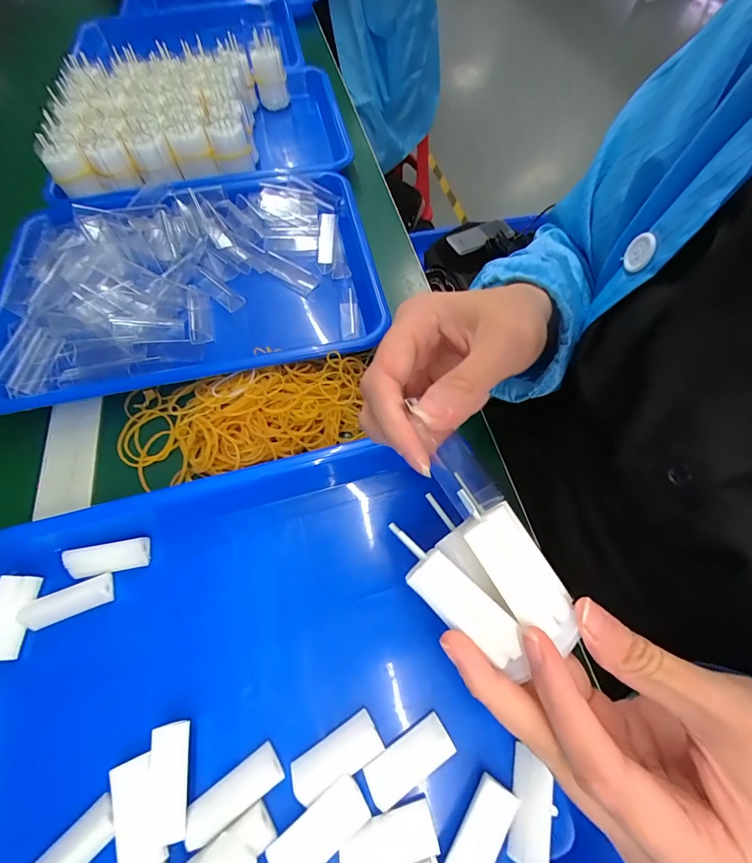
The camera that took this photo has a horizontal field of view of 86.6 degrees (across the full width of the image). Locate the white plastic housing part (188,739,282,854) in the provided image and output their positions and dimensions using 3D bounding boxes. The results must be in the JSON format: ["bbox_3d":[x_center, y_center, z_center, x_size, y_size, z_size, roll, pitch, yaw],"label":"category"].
[{"bbox_3d":[-0.070,0.178,0.197,0.046,0.009,0.018,-32,66,-15],"label":"white plastic housing part"}]

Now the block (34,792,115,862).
[{"bbox_3d":[-0.145,0.198,0.185,0.044,0.011,0.018,-40,68,-18],"label":"block"}]

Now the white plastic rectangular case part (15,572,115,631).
[{"bbox_3d":[-0.185,0.102,0.241,0.048,0.009,0.018,-21,63,-9],"label":"white plastic rectangular case part"}]

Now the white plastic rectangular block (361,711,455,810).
[{"bbox_3d":[0.017,0.168,0.204,0.046,0.005,0.020,-29,65,-13],"label":"white plastic rectangular block"}]

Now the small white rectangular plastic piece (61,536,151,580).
[{"bbox_3d":[-0.170,0.079,0.253,0.047,0.011,0.018,-11,62,-4],"label":"small white rectangular plastic piece"}]

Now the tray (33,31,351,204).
[{"bbox_3d":[-0.204,-0.375,0.479,0.318,0.083,0.254,-14,62,-6],"label":"tray"}]

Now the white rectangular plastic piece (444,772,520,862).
[{"bbox_3d":[0.049,0.193,0.189,0.017,0.008,0.046,32,67,17],"label":"white rectangular plastic piece"}]

